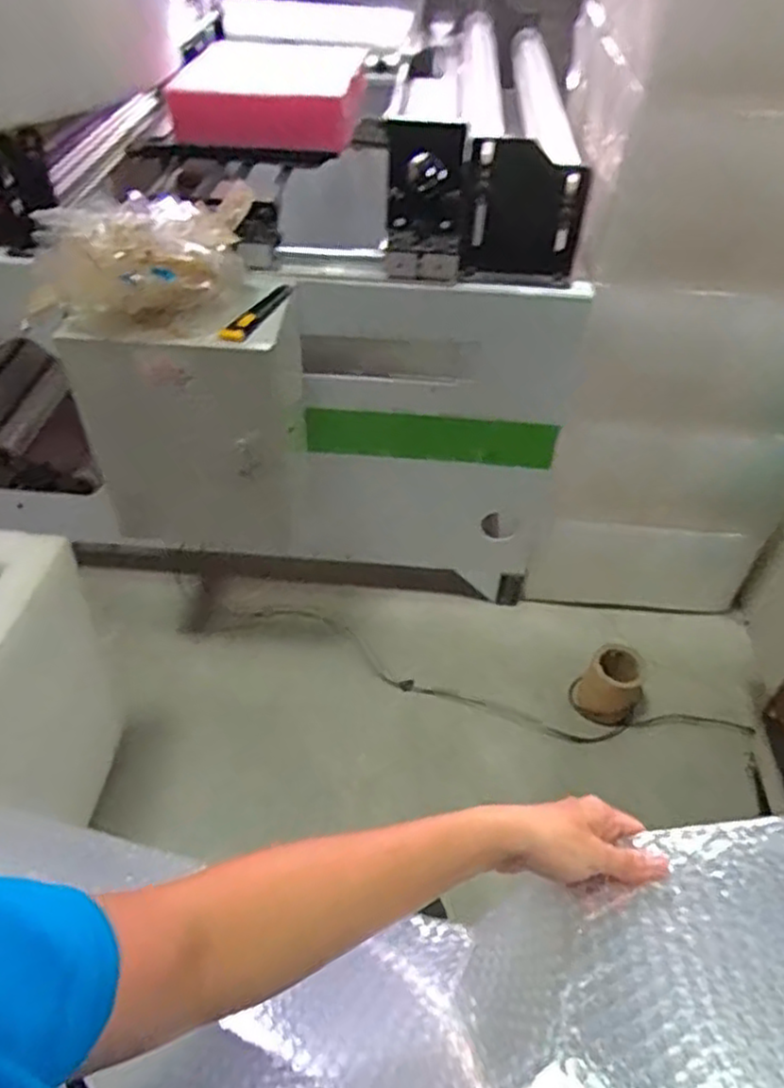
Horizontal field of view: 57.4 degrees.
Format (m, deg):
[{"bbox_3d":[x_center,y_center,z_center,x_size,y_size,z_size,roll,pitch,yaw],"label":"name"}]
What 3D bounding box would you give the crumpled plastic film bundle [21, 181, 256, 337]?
[{"bbox_3d":[-0.348,-0.401,1.005,0.338,0.159,0.183,-15,49,-16],"label":"crumpled plastic film bundle"}]

